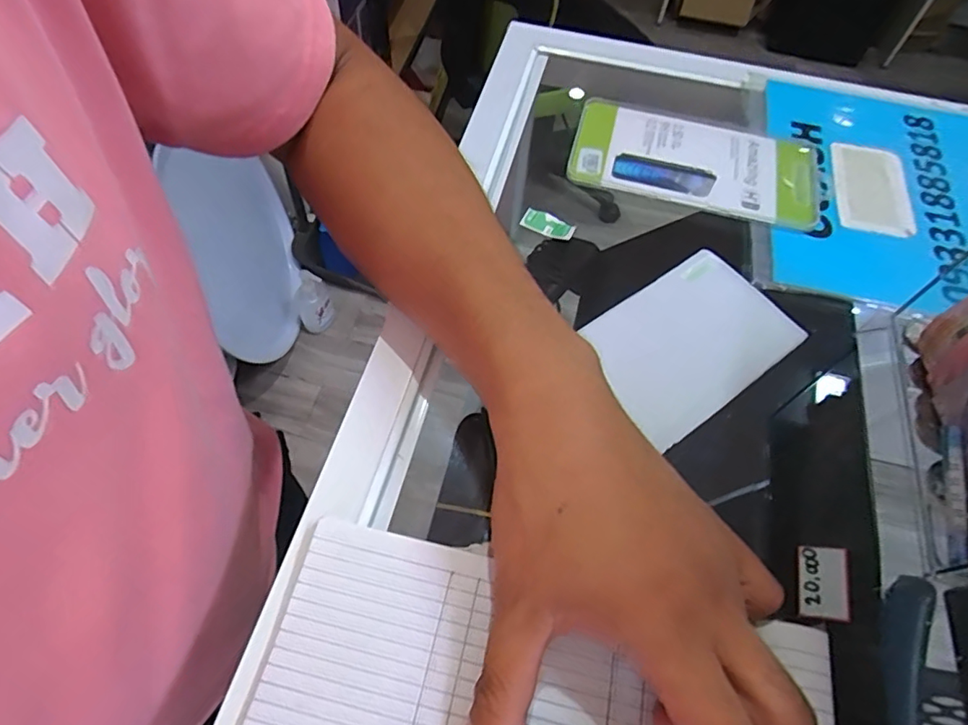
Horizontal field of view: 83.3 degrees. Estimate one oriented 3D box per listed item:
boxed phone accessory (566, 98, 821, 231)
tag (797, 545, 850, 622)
[{"bbox_3d":[0.149,-0.146,0.386,0.168,0.017,0.094,15,60,6],"label":"boxed phone accessory"},{"bbox_3d":[0.191,0.124,0.308,0.004,0.026,0.037,25,66,-34],"label":"tag"}]

